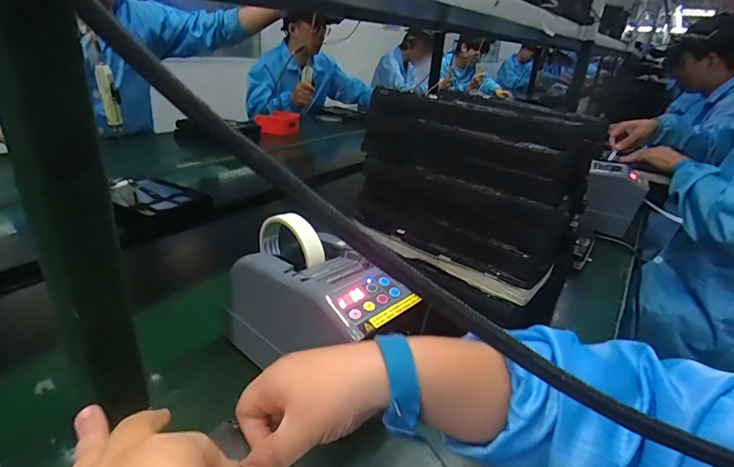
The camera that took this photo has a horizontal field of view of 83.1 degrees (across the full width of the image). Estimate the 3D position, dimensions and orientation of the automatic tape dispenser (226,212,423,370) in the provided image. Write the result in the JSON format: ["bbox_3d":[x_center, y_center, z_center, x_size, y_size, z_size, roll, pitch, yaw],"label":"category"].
[{"bbox_3d":[-0.051,0.070,0.412,0.189,0.127,0.101,23,32,34],"label":"automatic tape dispenser"}]

